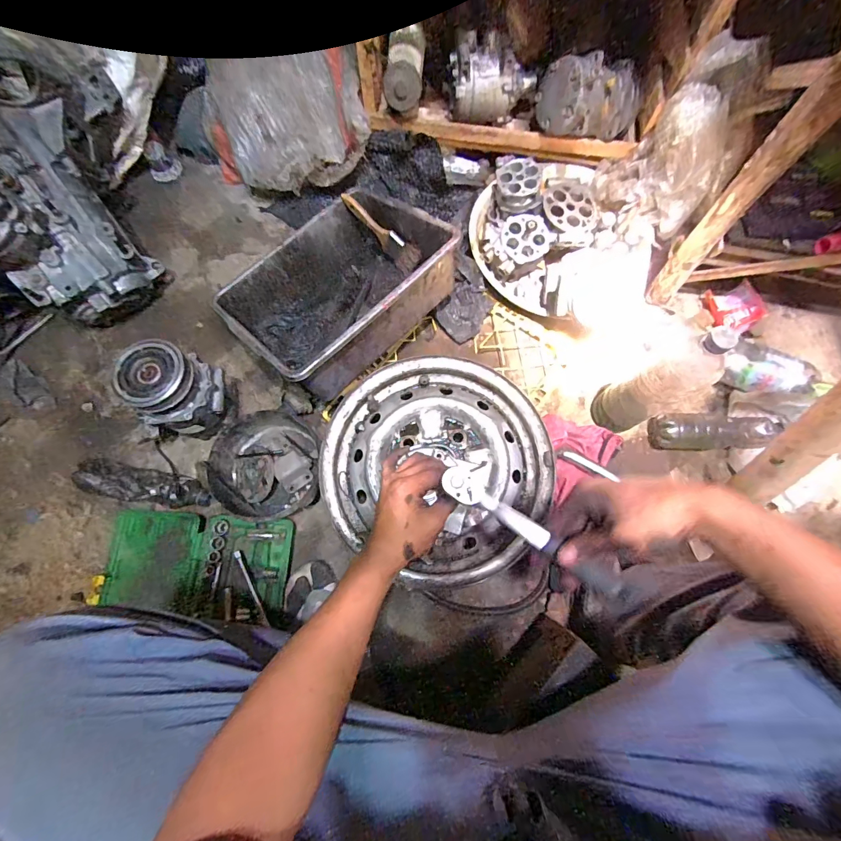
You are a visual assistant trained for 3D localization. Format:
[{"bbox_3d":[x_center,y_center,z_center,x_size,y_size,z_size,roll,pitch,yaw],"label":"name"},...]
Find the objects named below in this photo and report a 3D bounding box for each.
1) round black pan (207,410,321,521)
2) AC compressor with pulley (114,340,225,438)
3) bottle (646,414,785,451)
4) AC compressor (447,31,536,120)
[{"bbox_3d":[-0.280,0.079,0.740,0.180,0.083,0.197,0,74,0],"label":"round black pan"},{"bbox_3d":[-0.415,-0.044,0.706,0.131,0.176,0.129,6,74,2],"label":"AC compressor with pulley"},{"bbox_3d":[0.560,0.023,0.761,0.230,0.063,0.065,-1,74,0],"label":"bottle"},{"bbox_3d":[0.153,-0.695,0.811,0.181,0.117,0.104,-10,74,-3],"label":"AC compressor"}]

